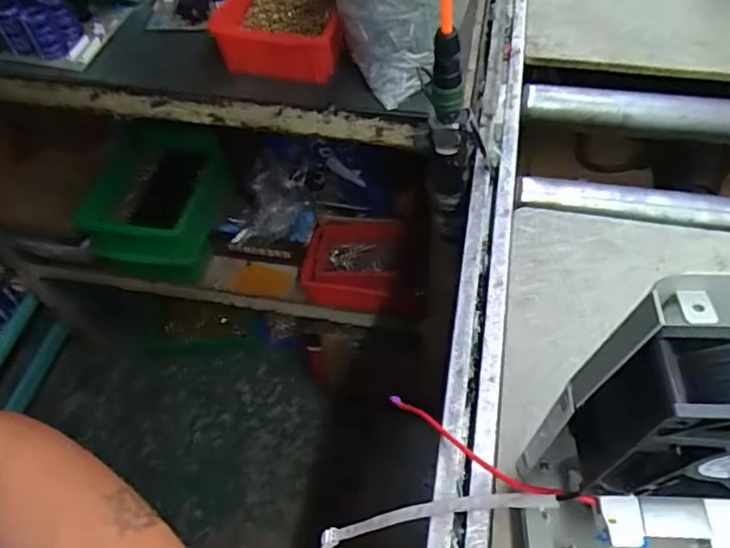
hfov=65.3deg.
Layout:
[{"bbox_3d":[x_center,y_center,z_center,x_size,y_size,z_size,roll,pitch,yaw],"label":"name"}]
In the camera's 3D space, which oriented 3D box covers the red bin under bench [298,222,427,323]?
[{"bbox_3d":[0.000,-0.018,0.920,0.192,0.086,0.137,4,55,6],"label":"red bin under bench"}]

